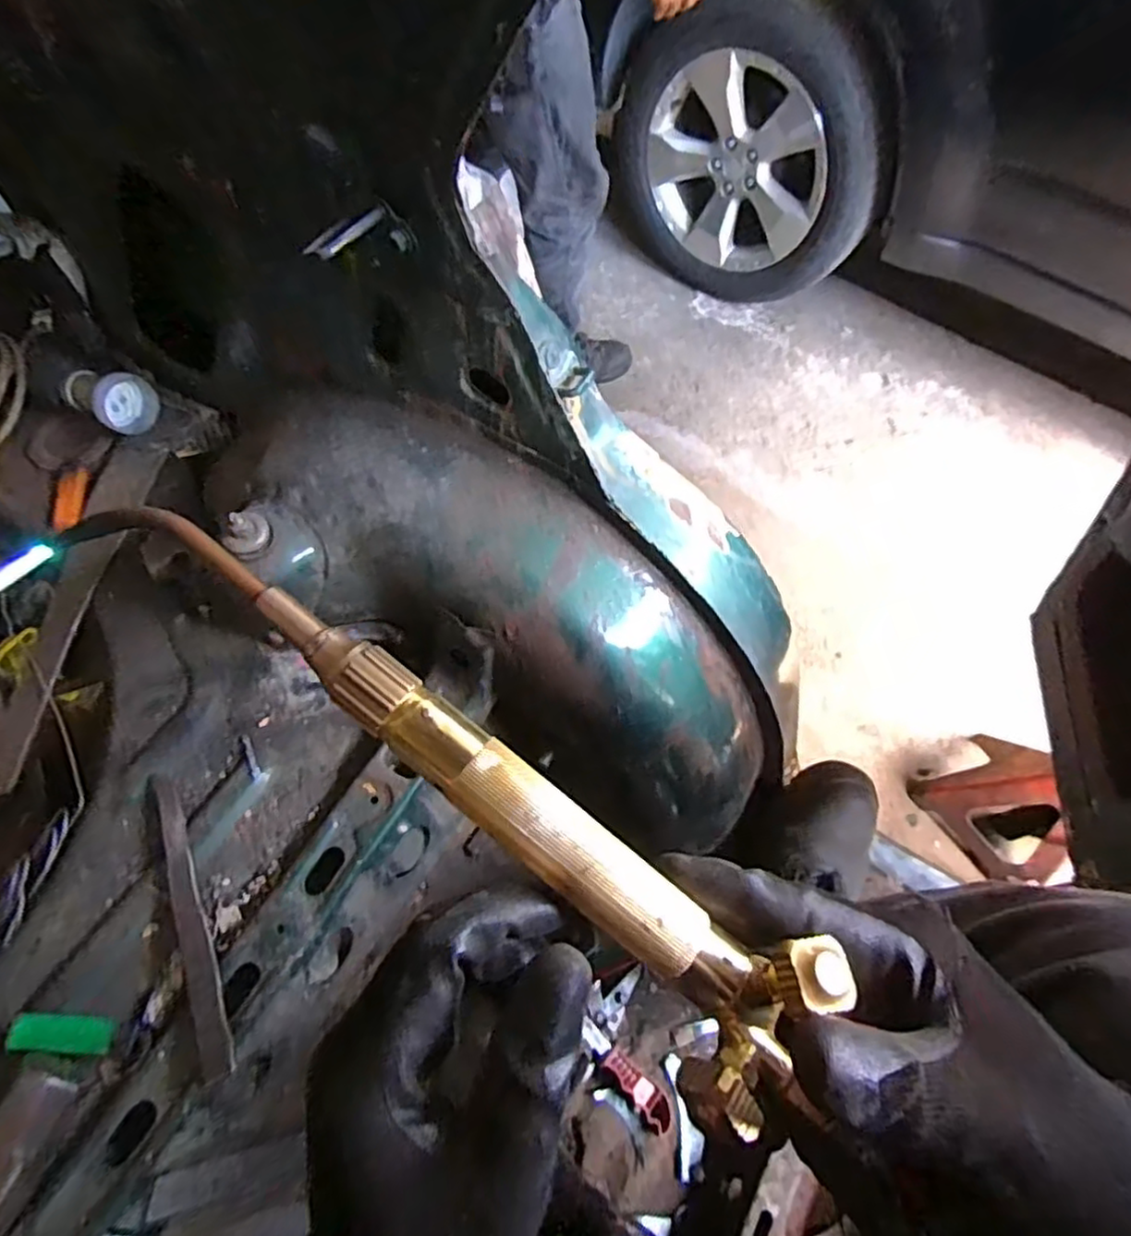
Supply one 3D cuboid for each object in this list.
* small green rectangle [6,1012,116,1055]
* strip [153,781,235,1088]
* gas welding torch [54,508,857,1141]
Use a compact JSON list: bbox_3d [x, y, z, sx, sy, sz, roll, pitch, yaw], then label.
[{"bbox_3d":[-0.353,0.293,0.485,0.063,0.009,0.022,22,58,-24],"label":"small green rectangle"},{"bbox_3d":[-0.289,0.227,0.530,0.024,0.010,0.229,-24,67,-7],"label":"strip"},{"bbox_3d":[-0.044,0.049,0.236,0.301,0.030,0.053,39,65,6],"label":"gas welding torch"}]

